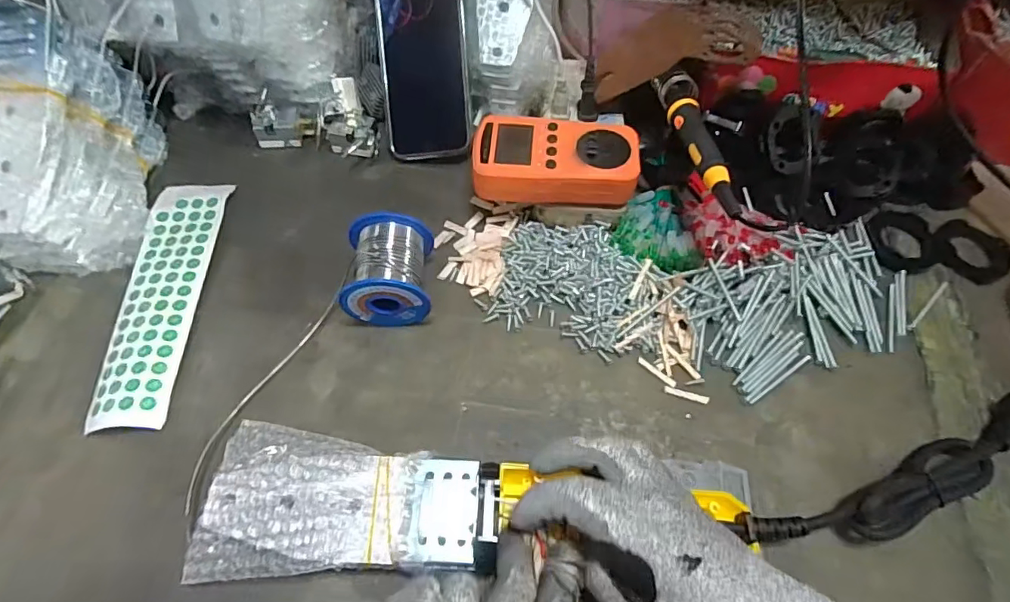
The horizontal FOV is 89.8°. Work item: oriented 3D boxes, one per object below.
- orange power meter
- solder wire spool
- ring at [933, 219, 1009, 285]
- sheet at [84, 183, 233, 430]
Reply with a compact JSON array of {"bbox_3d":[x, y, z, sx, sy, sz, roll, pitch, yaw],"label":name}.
[{"bbox_3d":[0.040,-0.113,0.406,0.126,0.034,0.064,3,62,1],"label":"orange power meter"},{"bbox_3d":[-0.085,-0.024,0.384,0.059,0.053,0.073,0,62,-1],"label":"solder wire spool"},{"bbox_3d":[0.400,-0.045,0.433,0.059,0.012,0.059,0,62,-1],"label":"ring"},{"bbox_3d":[-0.267,-0.007,0.393,0.058,0.014,0.210,-2,62,-2],"label":"sheet"}]

